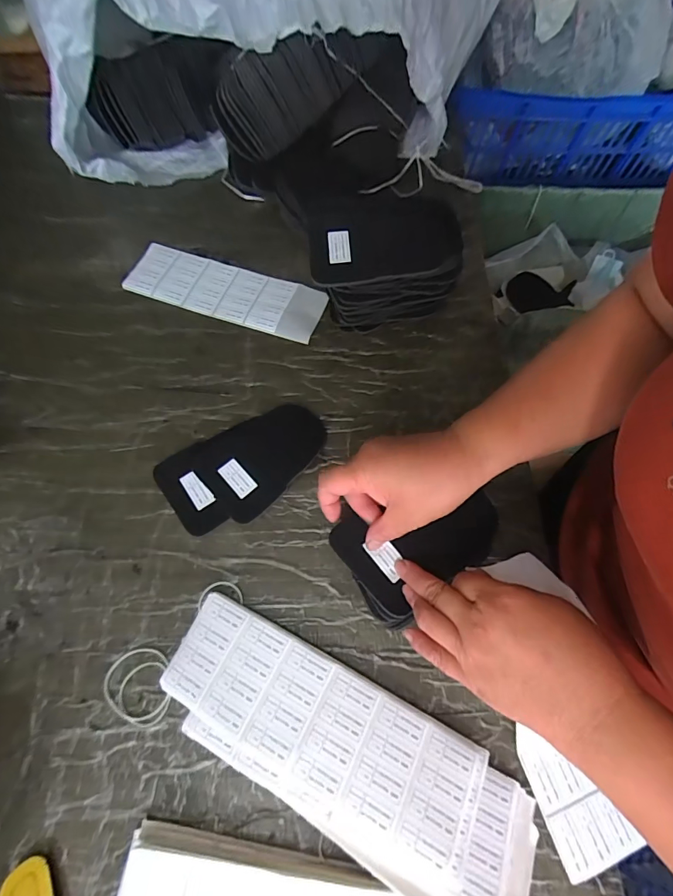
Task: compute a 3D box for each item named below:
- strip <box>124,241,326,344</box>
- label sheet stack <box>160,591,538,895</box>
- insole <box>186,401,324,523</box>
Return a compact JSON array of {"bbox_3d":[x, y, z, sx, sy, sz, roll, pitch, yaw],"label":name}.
[{"bbox_3d":[-0.139,-0.201,0.535,0.248,0.011,0.079,18,66,7],"label":"strip"},{"bbox_3d":[0.001,0.236,0.329,0.307,0.026,0.102,27,68,11],"label":"label sheet stack"},{"bbox_3d":[-0.077,0.002,0.445,0.134,0.009,0.094,-38,72,-17],"label":"insole"}]

